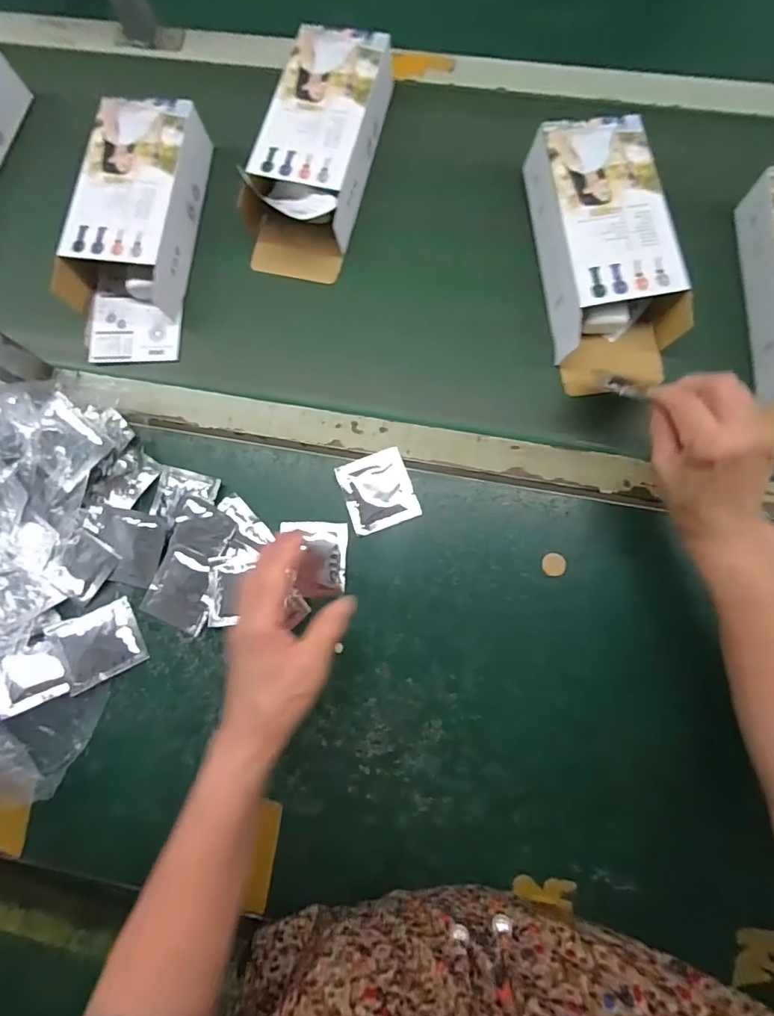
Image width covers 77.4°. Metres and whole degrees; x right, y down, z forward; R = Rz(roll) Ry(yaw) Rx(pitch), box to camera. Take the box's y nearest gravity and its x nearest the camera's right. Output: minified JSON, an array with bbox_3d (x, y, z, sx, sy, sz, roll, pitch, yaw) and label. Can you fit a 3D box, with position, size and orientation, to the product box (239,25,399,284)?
[{"bbox_3d":[-0.072,-0.379,0.517,0.114,0.054,0.262,16,81,5],"label":"product box"}]

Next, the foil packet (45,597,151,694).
[{"bbox_3d":[-0.265,0.126,0.447,0.068,0.015,0.064,-25,80,-4],"label":"foil packet"}]

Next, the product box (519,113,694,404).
[{"bbox_3d":[0.214,-0.246,0.477,0.111,0.065,0.258,-9,79,1],"label":"product box"}]

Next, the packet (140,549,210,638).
[{"bbox_3d":[-0.193,0.079,0.457,0.061,0.009,0.065,23,81,5],"label":"packet"}]

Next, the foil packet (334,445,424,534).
[{"bbox_3d":[-0.009,-0.016,0.467,0.066,0.004,0.072,-19,79,-3],"label":"foil packet"}]

